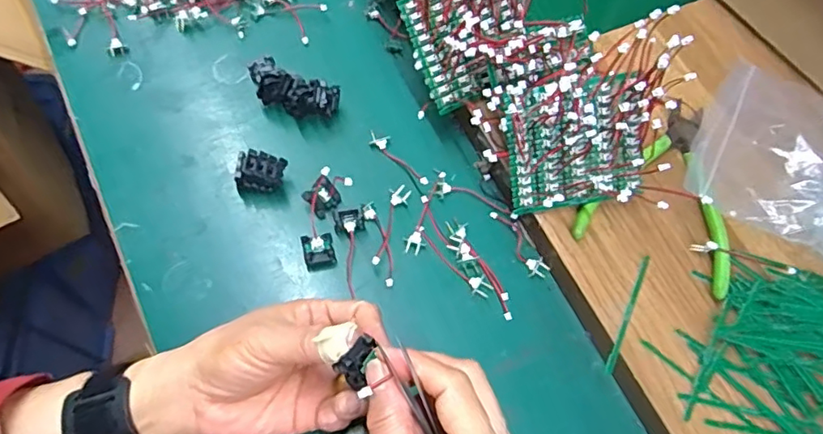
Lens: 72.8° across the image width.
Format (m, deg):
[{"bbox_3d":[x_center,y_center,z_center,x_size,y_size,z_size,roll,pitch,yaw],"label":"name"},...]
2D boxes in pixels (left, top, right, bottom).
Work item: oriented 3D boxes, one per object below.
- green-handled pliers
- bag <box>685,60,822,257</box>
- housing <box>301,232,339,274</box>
[{"bbox_3d":[0.182,-0.025,0.388,0.104,0.008,0.135,24,70,8],"label":"green-handled pliers"},{"bbox_3d":[0.288,-0.022,0.381,0.150,0.051,0.197,-39,75,-19],"label":"bag"},{"bbox_3d":[-0.063,0.022,0.379,0.020,0.010,0.024,-14,69,-7],"label":"housing"}]

